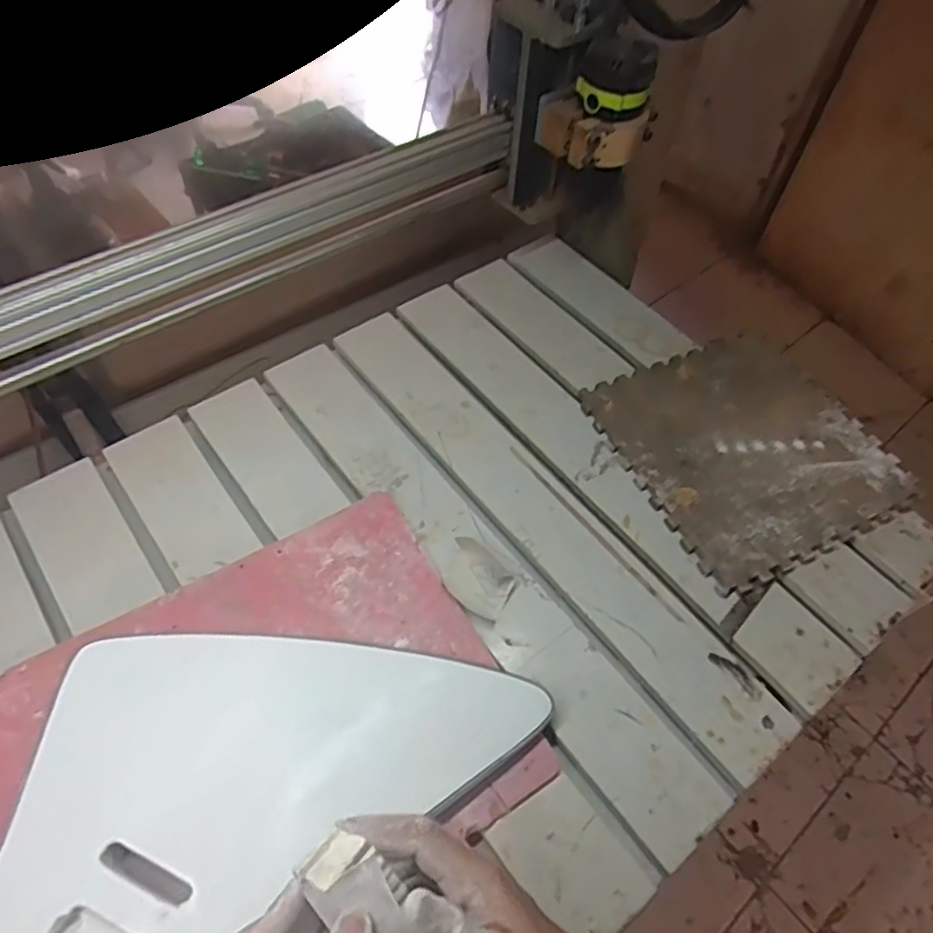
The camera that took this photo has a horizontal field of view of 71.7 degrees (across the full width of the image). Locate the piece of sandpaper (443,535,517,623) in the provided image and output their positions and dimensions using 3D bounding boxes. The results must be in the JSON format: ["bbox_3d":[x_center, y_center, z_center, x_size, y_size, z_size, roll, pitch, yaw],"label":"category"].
[{"bbox_3d":[0.010,0.115,0.663,0.076,0.027,0.054,31,60,17],"label":"piece of sandpaper"}]

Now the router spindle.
[{"bbox_3d":[0.152,-0.412,0.719,0.100,0.114,0.102,-33,64,-23],"label":"router spindle"}]

